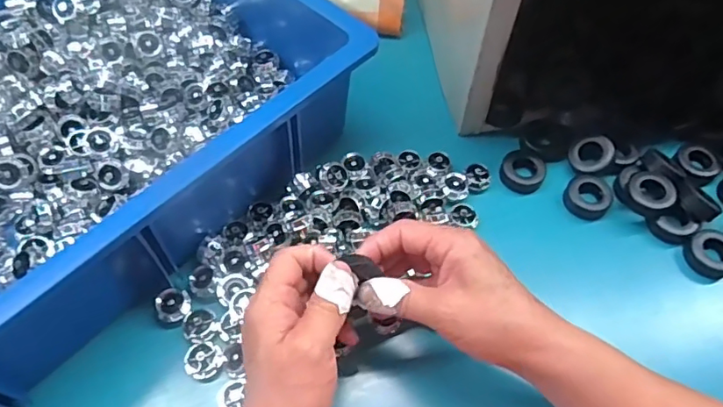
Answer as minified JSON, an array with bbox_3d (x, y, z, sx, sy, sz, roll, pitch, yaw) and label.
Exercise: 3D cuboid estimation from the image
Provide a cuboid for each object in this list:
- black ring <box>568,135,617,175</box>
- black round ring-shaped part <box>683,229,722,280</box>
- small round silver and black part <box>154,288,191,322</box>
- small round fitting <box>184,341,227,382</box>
[{"bbox_3d":[0.197,-0.040,0.471,0.035,0.018,0.035,-5,77,20],"label":"black ring"},{"bbox_3d":[0.277,0.040,0.435,0.032,0.021,0.037,-29,66,-17],"label":"black round ring-shaped part"},{"bbox_3d":[-0.136,0.072,0.397,0.023,0.009,0.022,1,61,-2],"label":"small round silver and black part"},{"bbox_3d":[-0.109,0.109,0.380,0.025,0.007,0.024,1,61,-2],"label":"small round fitting"}]

